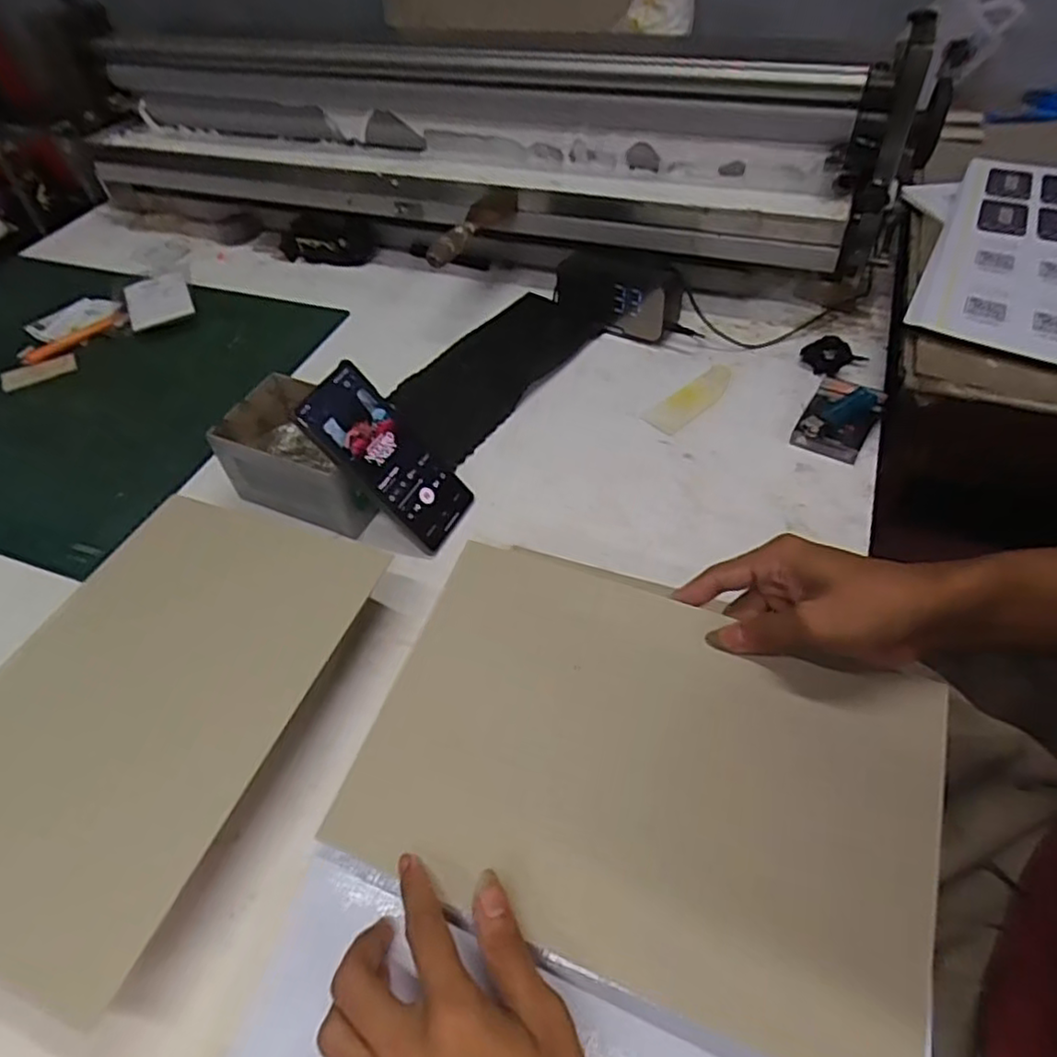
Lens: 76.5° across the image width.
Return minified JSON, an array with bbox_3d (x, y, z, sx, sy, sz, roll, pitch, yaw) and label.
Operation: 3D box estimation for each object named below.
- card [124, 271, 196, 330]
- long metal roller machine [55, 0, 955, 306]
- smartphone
[{"bbox_3d":[-0.494,-0.305,0.896,0.080,0.010,0.112,-23,55,-15],"label":"card"},{"bbox_3d":[-0.153,-0.502,0.911,1.218,0.243,0.215,14,51,17],"label":"long metal roller machine"},{"bbox_3d":[-0.118,-0.061,0.573,0.015,0.162,0.080,-18,28,51],"label":"smartphone"}]

